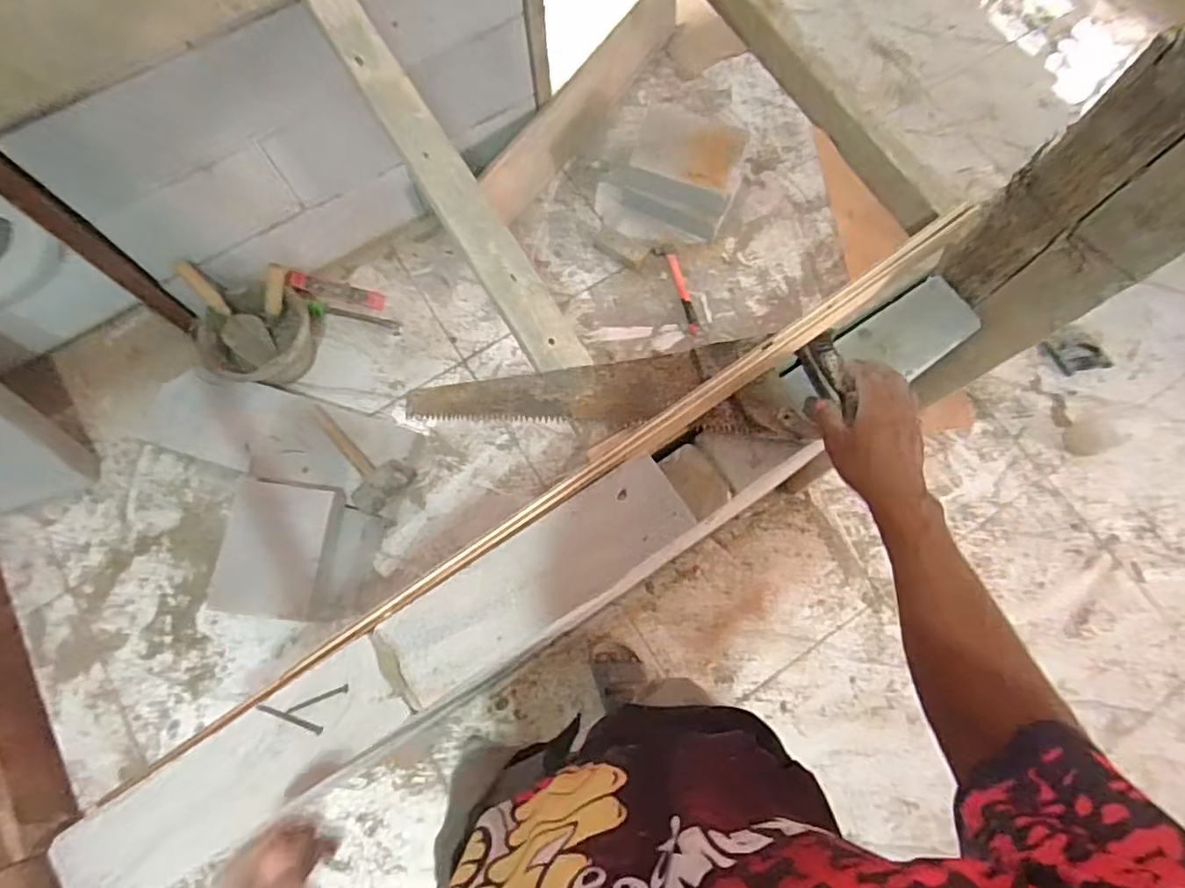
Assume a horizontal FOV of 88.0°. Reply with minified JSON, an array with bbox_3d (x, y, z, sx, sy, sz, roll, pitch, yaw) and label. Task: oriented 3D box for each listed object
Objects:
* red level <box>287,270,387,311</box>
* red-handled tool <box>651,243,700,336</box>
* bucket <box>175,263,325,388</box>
[{"bbox_3d":[-0.620,-0.374,1.496,0.228,0.028,0.048,13,75,-12],"label":"red level"},{"bbox_3d":[0.211,-0.388,1.521,0.063,0.024,0.261,-15,76,-4],"label":"red-handled tool"},{"bbox_3d":[-0.757,-0.251,1.371,0.224,0.208,0.220,2,73,-7],"label":"bucket"}]

